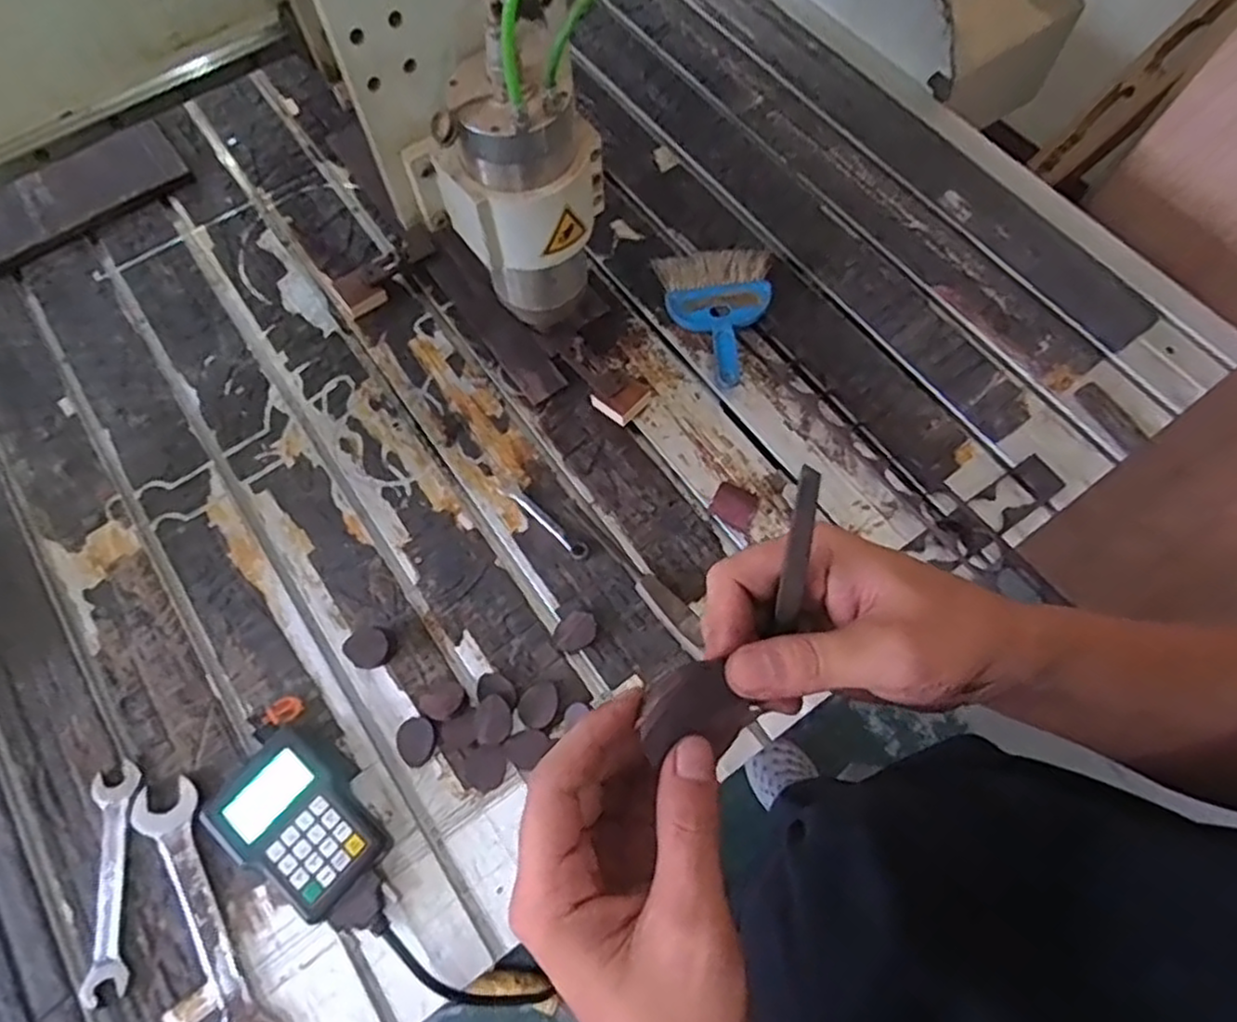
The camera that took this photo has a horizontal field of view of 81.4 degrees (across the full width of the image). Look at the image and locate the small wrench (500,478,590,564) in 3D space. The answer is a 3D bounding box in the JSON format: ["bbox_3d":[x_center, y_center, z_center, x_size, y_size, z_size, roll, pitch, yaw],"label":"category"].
[{"bbox_3d":[-0.079,0.009,0.767,0.123,0.004,0.019,41,74,15],"label":"small wrench"}]

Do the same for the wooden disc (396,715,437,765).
[{"bbox_3d":[-0.190,0.218,0.682,0.036,0.012,0.043,-19,69,-7],"label":"wooden disc"}]

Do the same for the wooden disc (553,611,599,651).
[{"bbox_3d":[-0.043,0.119,0.713,0.045,0.010,0.036,-42,74,-15],"label":"wooden disc"}]

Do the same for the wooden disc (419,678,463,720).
[{"bbox_3d":[-0.168,0.177,0.688,0.037,0.008,0.041,17,48,13],"label":"wooden disc"}]

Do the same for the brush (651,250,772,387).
[{"bbox_3d":[0.118,-0.230,0.850,0.133,0.030,0.178,-3,68,-1],"label":"brush"}]

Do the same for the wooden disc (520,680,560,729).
[{"bbox_3d":[-0.075,0.185,0.685,0.042,0.004,0.035,-43,90,-16],"label":"wooden disc"}]

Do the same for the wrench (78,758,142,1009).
[{"bbox_3d":[-0.449,0.323,0.635,0.042,0.007,0.188,-12,69,-5],"label":"wrench"}]

